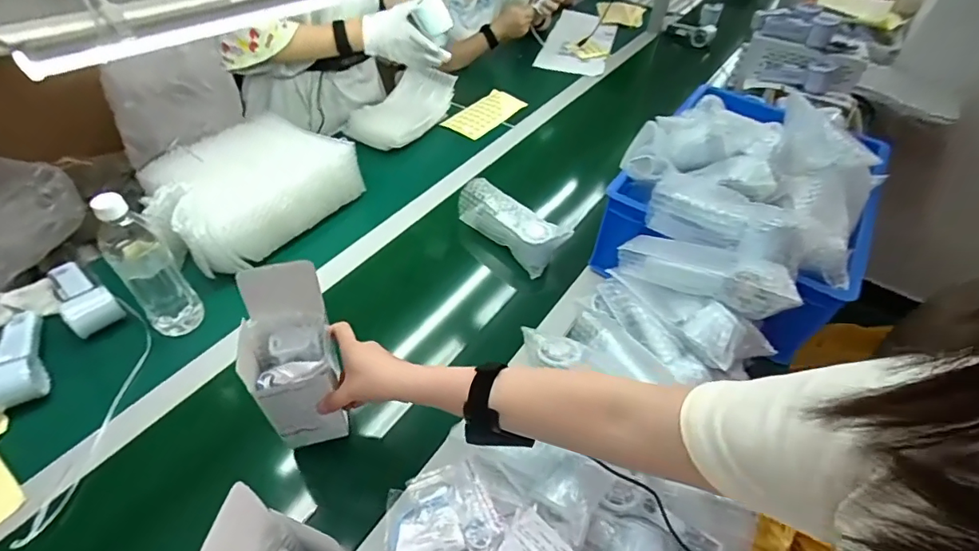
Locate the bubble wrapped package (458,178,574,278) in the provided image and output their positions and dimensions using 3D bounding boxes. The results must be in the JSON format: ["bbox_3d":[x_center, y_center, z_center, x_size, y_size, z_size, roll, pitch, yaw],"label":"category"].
[{"bbox_3d":[0.037,-0.091,0.862,0.065,0.074,0.203,-32,57,-30],"label":"bubble wrapped package"}]

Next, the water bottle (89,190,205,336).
[{"bbox_3d":[-0.447,-0.012,0.646,0.067,0.219,0.054,-29,55,-28],"label":"water bottle"}]

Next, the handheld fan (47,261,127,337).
[{"bbox_3d":[-0.592,0.026,0.703,0.154,0.034,0.062,31,51,22],"label":"handheld fan"}]

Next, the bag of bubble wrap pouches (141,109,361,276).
[{"bbox_3d":[-0.397,-0.152,0.832,0.200,0.120,0.304,31,51,22],"label":"bag of bubble wrap pouches"}]

